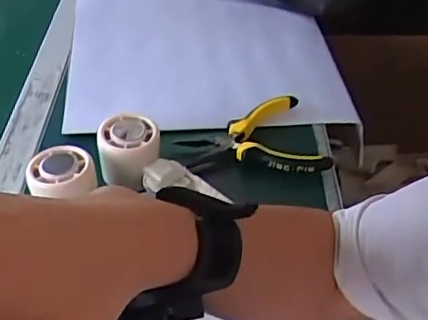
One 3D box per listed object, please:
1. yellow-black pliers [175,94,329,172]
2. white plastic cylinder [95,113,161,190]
[{"bbox_3d":[0.038,-0.022,0.571,0.133,0.011,0.109,-11,43,-12],"label":"yellow-black pliers"},{"bbox_3d":[-0.077,-0.011,0.528,0.056,0.043,0.051,-1,41,-2],"label":"white plastic cylinder"}]

